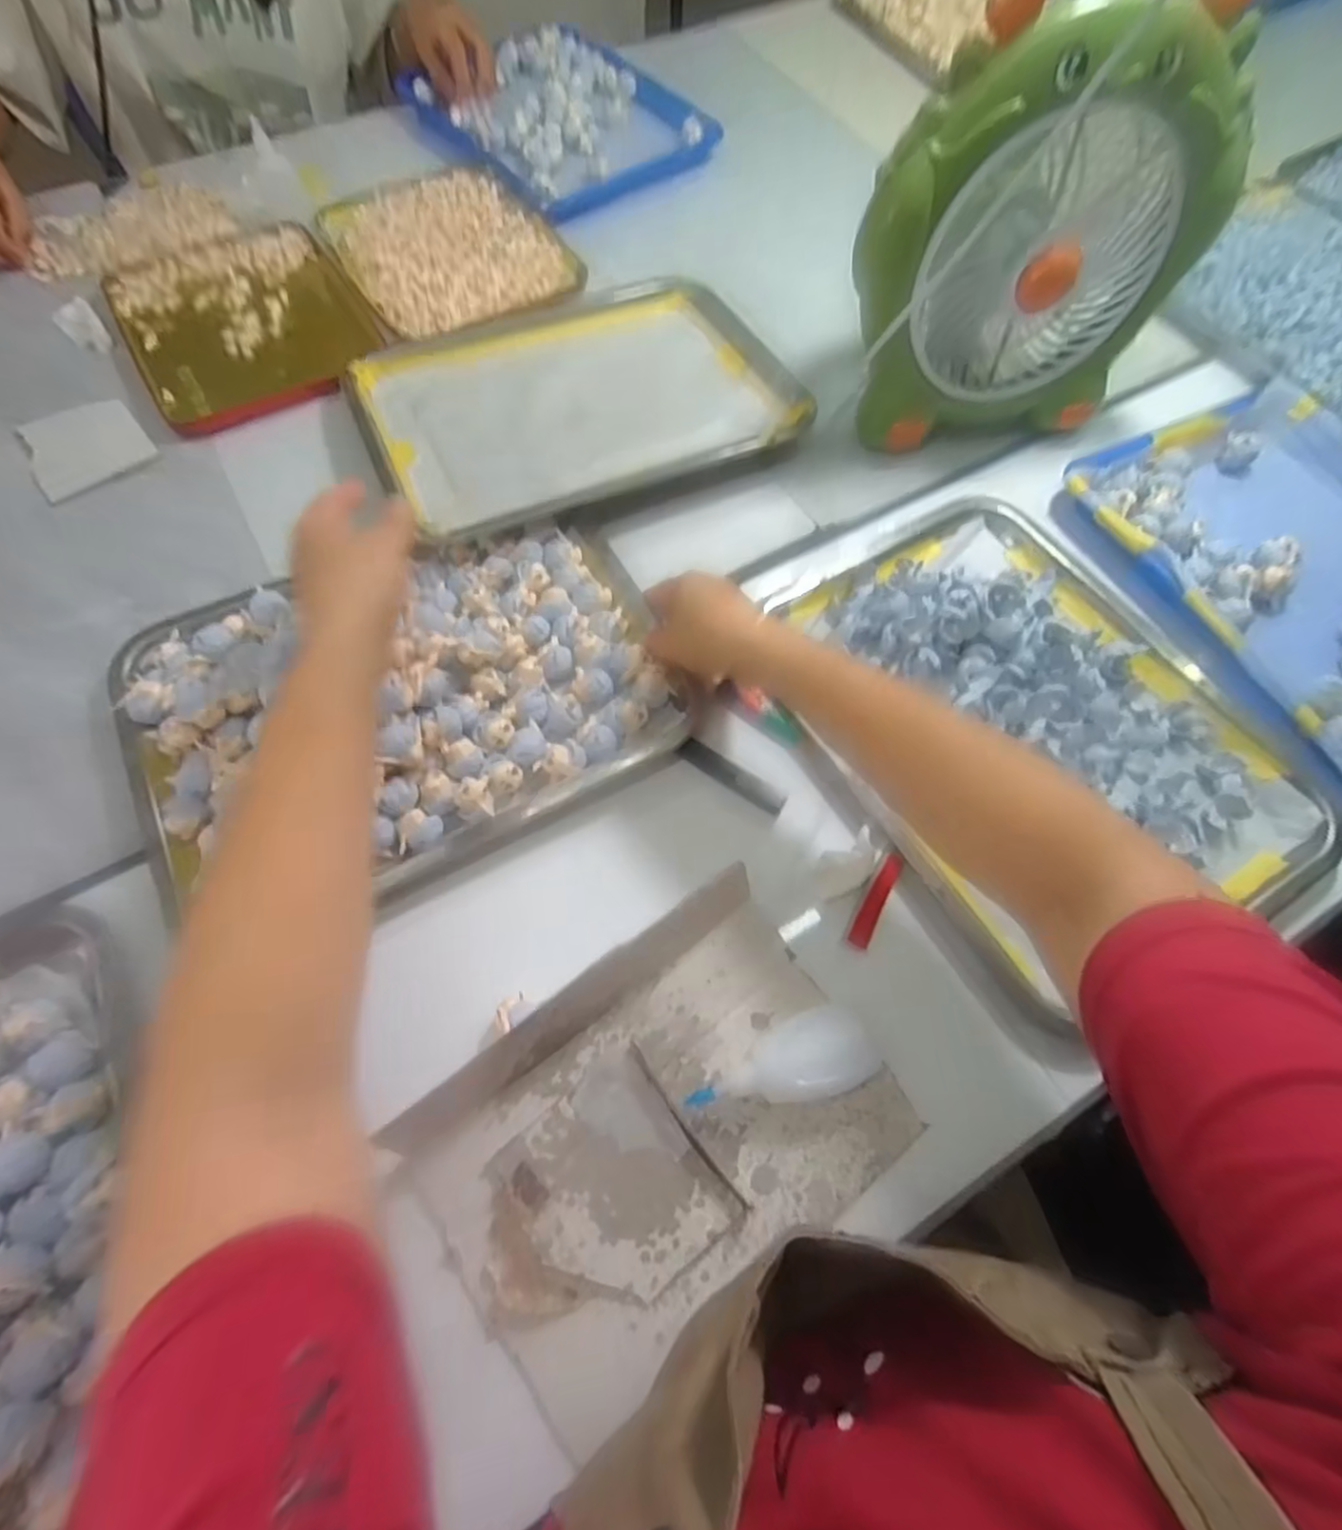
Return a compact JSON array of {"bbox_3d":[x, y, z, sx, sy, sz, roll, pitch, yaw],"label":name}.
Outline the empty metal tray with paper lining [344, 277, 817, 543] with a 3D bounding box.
[{"bbox_3d":[-0.084,-0.328,0.611,0.343,0.026,0.264,-21,67,-10],"label":"empty metal tray with paper lining"}]

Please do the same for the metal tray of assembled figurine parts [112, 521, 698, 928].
[{"bbox_3d":[-0.177,-0.054,0.472,0.344,0.044,0.244,-23,69,-11],"label":"metal tray of assembled figurine parts"}]

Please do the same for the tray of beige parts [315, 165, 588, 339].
[{"bbox_3d":[-0.226,-0.530,0.719,0.201,0.015,0.241,-30,69,-13],"label":"tray of beige parts"}]

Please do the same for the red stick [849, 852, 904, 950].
[{"bbox_3d":[0.126,0.083,0.435,0.013,0.008,0.062,26,68,11],"label":"red stick"}]

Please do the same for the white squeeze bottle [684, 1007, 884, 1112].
[{"bbox_3d":[0.063,0.161,0.386,0.110,0.029,0.041,-14,66,-7],"label":"white squeeze bottle"}]

